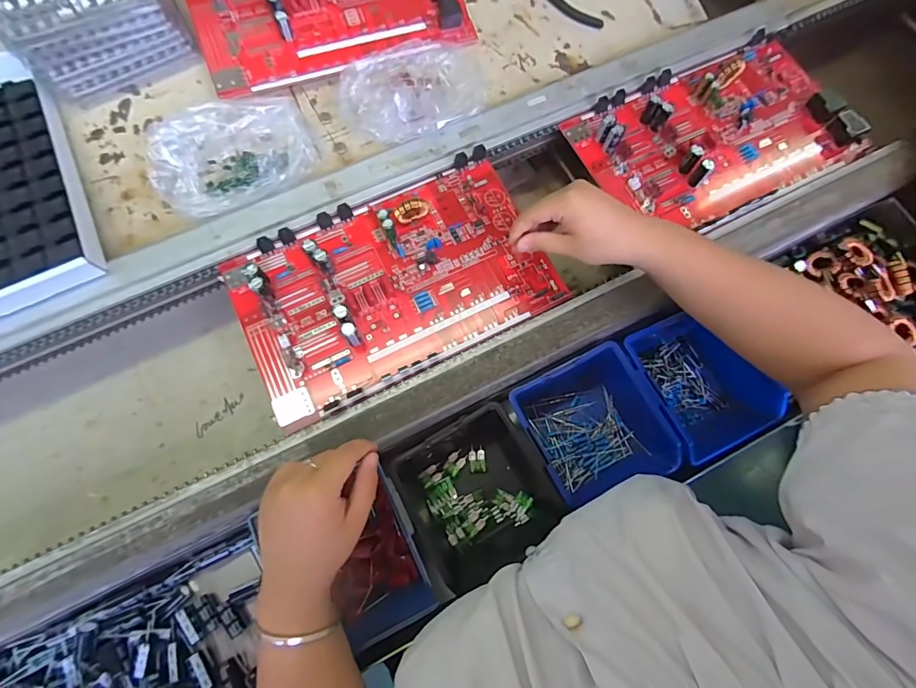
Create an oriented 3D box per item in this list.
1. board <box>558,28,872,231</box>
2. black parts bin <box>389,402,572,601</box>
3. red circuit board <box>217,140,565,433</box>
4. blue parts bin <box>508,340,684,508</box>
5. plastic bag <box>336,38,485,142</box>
[{"bbox_3d":[0.304,-0.248,0.513,0.317,0.036,0.196,-27,72,-7],"label":"board"},{"bbox_3d":[0.017,0.142,0.411,0.124,0.063,0.129,-31,73,-9],"label":"black parts bin"},{"bbox_3d":[-0.068,-0.069,0.454,0.314,0.041,0.196,-26,72,-7],"label":"red circuit board"},{"bbox_3d":[0.128,0.082,0.428,0.119,0.064,0.128,-25,72,-7],"label":"blue parts bin"},{"bbox_3d":[-0.051,-0.291,0.503,0.162,0.063,0.127,-38,74,-11],"label":"plastic bag"}]

